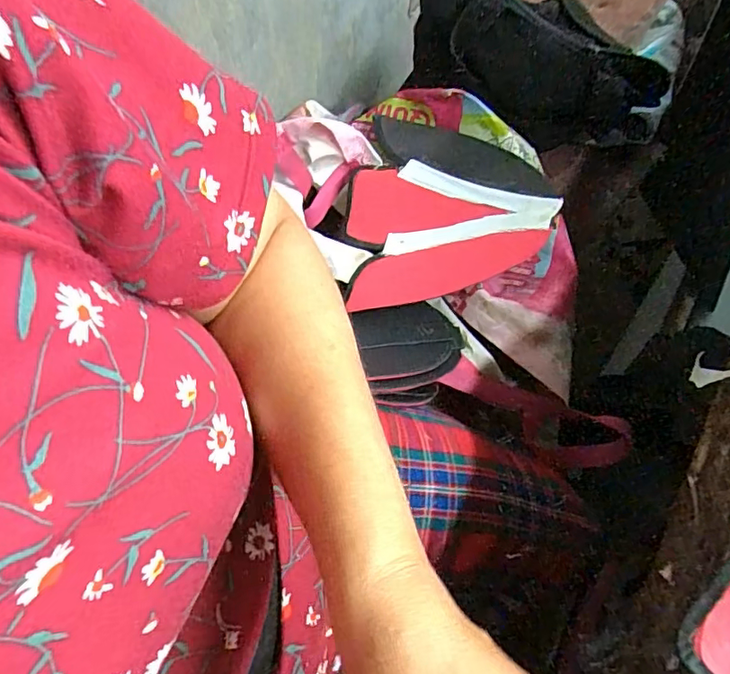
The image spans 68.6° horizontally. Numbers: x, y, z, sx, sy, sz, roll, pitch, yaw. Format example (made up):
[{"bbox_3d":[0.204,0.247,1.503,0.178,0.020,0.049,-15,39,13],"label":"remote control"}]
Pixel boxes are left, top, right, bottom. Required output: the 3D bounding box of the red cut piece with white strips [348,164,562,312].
[{"bbox_3d":[0.084,-0.109,0.541,0.201,0.025,0.147,-2,69,2],"label":"red cut piece with white strips"}]

